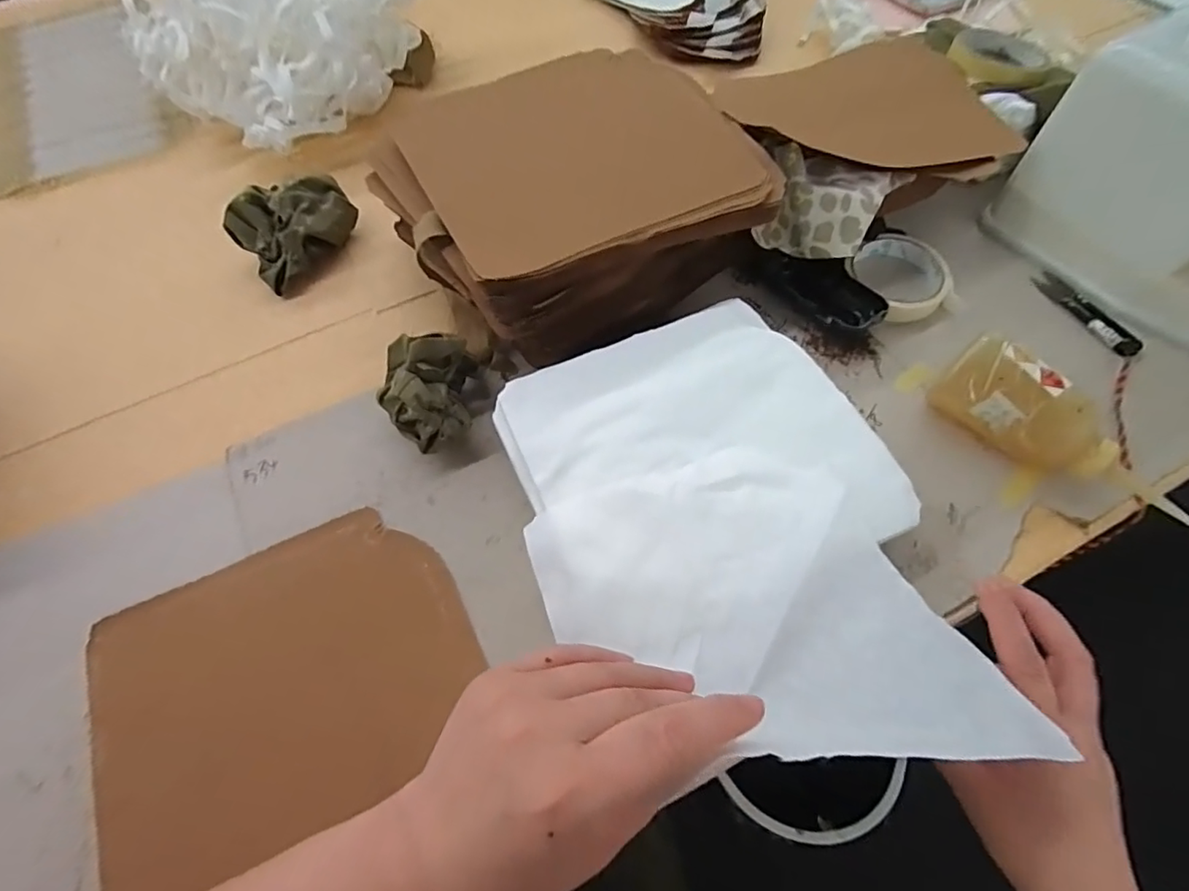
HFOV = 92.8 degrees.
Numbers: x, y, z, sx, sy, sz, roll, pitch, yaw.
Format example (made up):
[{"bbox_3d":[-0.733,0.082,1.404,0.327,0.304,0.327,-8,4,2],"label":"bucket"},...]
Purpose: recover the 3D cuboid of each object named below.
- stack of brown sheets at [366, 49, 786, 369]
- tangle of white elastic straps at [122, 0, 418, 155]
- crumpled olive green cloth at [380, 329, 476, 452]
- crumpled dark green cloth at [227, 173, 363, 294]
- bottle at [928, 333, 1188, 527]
[{"bbox_3d":[-0.020,-0.203,0.492,0.267,0.109,0.235,-28,64,-12],"label":"stack of brown sheets"},{"bbox_3d":[-0.339,-0.472,0.624,0.297,0.115,0.281,31,67,17],"label":"tangle of white elastic straps"},{"bbox_3d":[-0.130,-0.040,0.442,0.075,0.061,0.086,1,62,3],"label":"crumpled olive green cloth"},{"bbox_3d":[-0.287,-0.208,0.538,0.068,0.062,0.110,32,67,18],"label":"crumpled dark green cloth"},{"bbox_3d":[0.332,-0.005,0.405,0.177,0.070,0.051,38,69,8],"label":"bottle"}]

